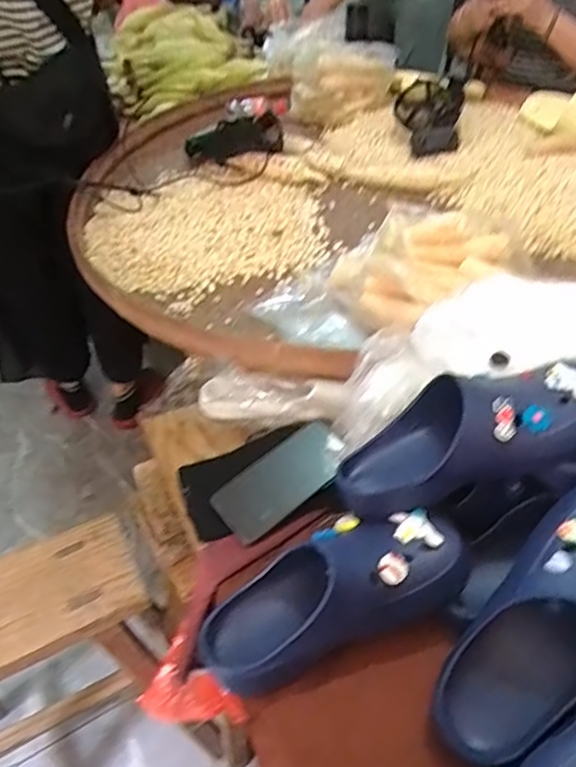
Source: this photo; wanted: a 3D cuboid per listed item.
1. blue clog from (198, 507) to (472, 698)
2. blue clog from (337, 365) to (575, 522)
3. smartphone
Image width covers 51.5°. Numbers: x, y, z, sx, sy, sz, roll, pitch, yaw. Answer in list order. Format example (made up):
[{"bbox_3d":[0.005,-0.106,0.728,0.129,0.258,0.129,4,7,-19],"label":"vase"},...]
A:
[{"bbox_3d":[0.040,0.188,0.566,0.262,0.096,0.105,-25,44,-2],"label":"blue clog"},{"bbox_3d":[0.182,0.050,0.607,0.275,0.098,0.122,-19,40,13],"label":"blue clog"},{"bbox_3d":[-0.008,0.112,0.698,0.158,0.012,0.072,-38,73,-10],"label":"smartphone"}]

